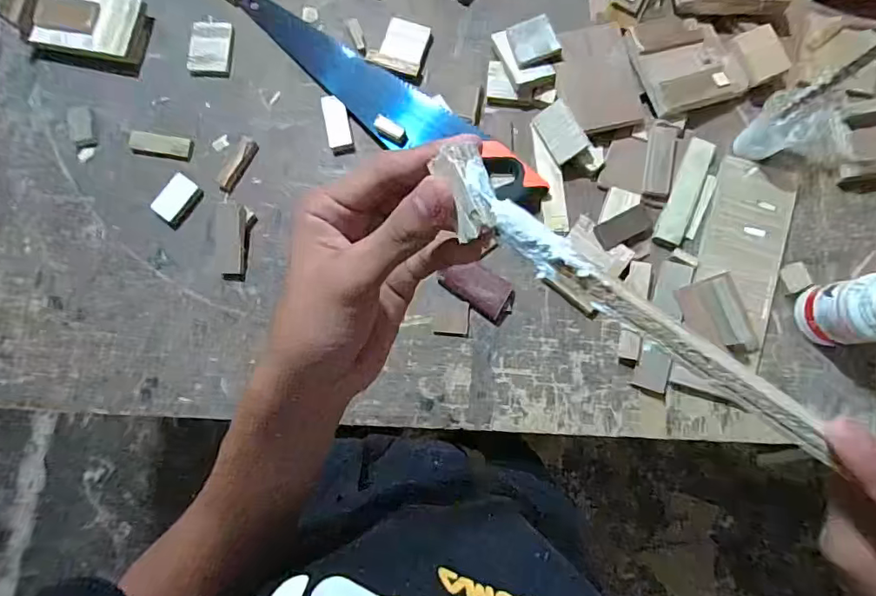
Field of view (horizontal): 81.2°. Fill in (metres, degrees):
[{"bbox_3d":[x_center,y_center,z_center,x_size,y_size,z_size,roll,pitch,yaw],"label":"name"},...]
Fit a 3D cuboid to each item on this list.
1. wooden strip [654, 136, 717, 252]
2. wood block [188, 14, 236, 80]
[{"bbox_3d":[0.339,-0.143,0.698,0.037,0.011,0.157,24,85,4],"label":"wooden strip"},{"bbox_3d":[-0.333,-0.367,0.748,0.060,0.010,0.084,3,84,2],"label":"wood block"}]

